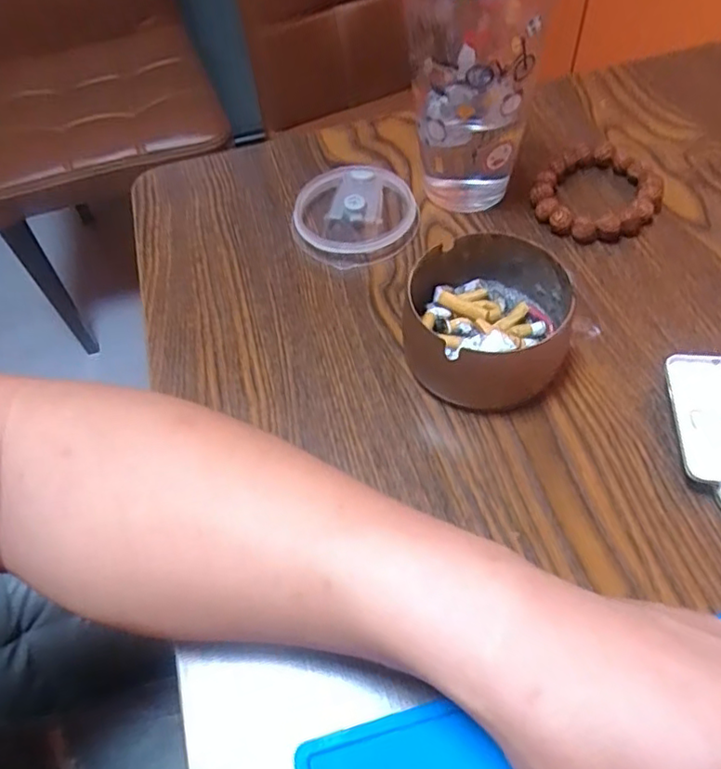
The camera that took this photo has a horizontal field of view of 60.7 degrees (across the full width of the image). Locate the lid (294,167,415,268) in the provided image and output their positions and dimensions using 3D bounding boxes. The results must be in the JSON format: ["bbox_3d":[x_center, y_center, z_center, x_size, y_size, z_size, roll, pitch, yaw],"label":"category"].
[{"bbox_3d":[-0.004,-0.114,0.413,0.080,0.016,0.079,-2,55,3],"label":"lid"}]

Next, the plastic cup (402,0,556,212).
[{"bbox_3d":[0.069,-0.187,0.380,0.083,0.140,0.091,3,56,7],"label":"plastic cup"}]

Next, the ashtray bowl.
[{"bbox_3d":[0.069,-0.034,0.333,0.087,0.050,0.088,-2,55,3],"label":"ashtray bowl"}]

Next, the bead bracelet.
[{"bbox_3d":[0.156,-0.124,0.405,0.074,0.017,0.084,29,62,22],"label":"bead bracelet"}]

